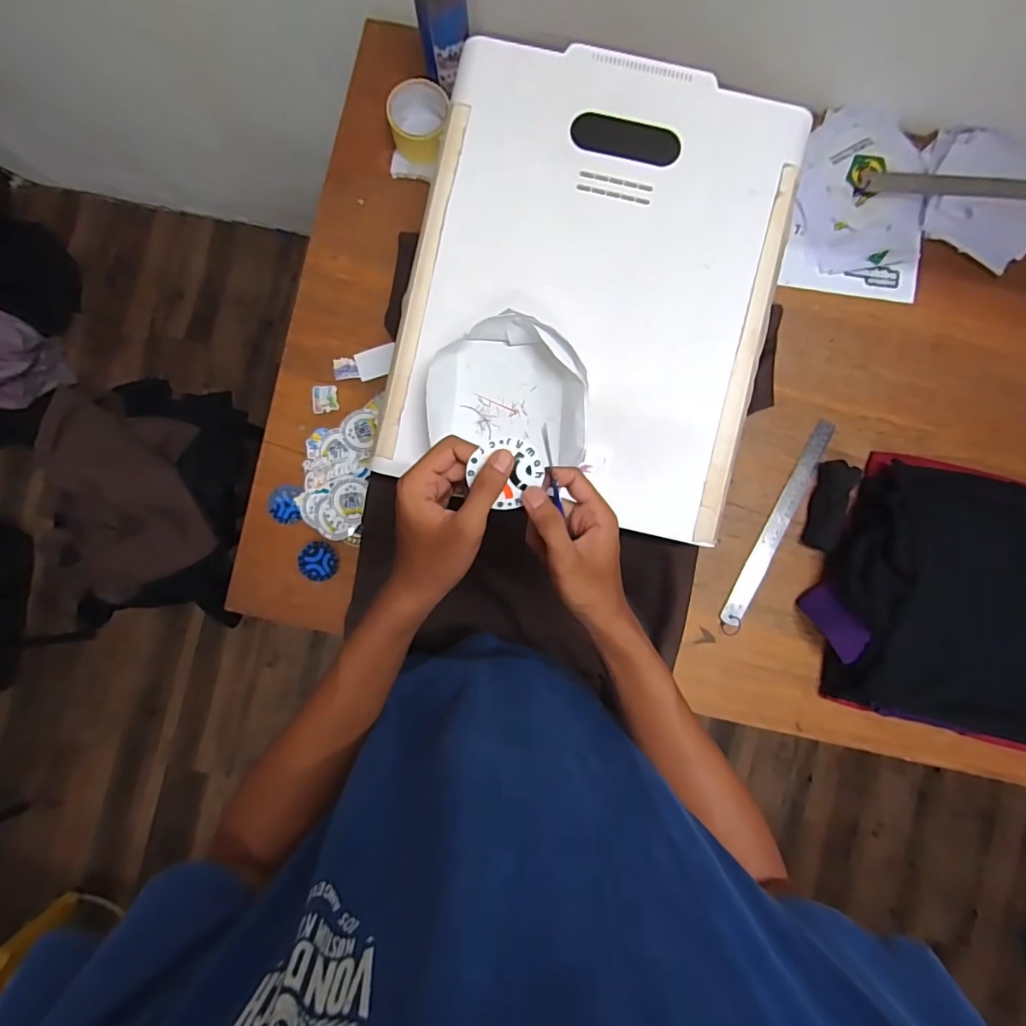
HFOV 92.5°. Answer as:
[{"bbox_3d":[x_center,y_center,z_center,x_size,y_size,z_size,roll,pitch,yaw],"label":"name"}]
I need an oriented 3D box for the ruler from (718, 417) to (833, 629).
[{"bbox_3d":[0.383,0.013,0.705,0.032,0.008,0.319,26,89,6],"label":"ruler"}]

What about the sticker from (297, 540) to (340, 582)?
[{"bbox_3d":[-0.277,0.069,0.701,0.057,0.004,0.056,0,88,-2],"label":"sticker"}]

